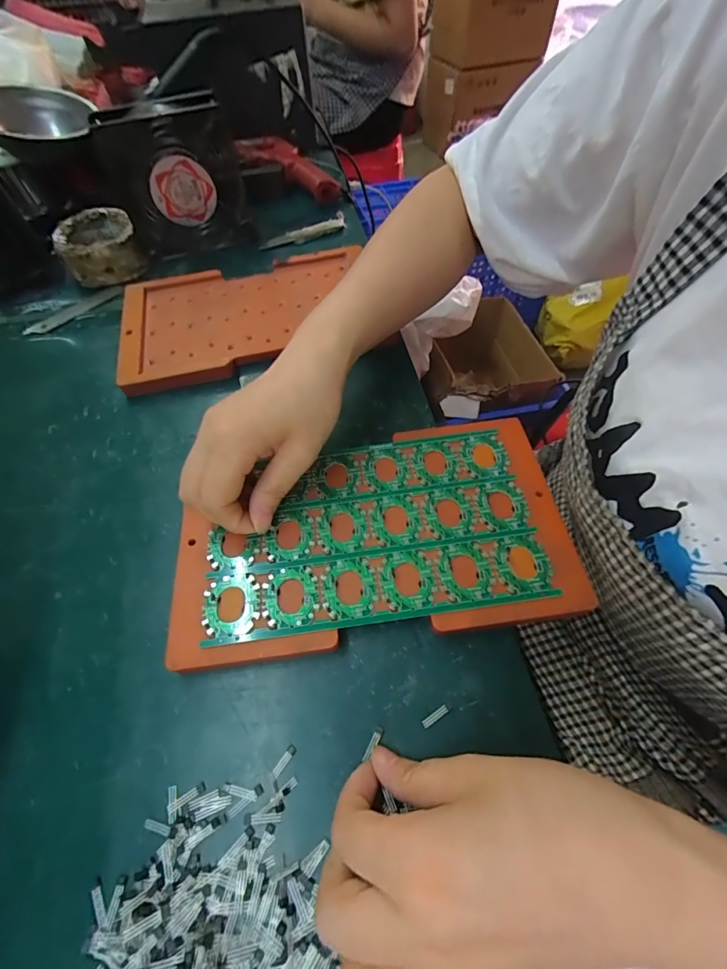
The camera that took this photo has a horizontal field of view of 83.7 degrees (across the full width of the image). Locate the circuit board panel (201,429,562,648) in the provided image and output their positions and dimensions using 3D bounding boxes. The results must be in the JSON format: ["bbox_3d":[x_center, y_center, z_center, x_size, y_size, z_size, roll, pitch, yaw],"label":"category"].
[{"bbox_3d":[0.004,0.026,0.257,0.199,0.004,0.118,-8,59,-2],"label":"circuit board panel"}]

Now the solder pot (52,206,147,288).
[{"bbox_3d":[-0.277,-0.251,0.426,0.075,0.040,0.076,-1,58,1],"label":"solder pot"}]

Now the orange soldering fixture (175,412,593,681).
[{"bbox_3d":[0.004,0.029,0.258,0.233,0.015,0.134,-8,58,-3],"label":"orange soldering fixture"}]

